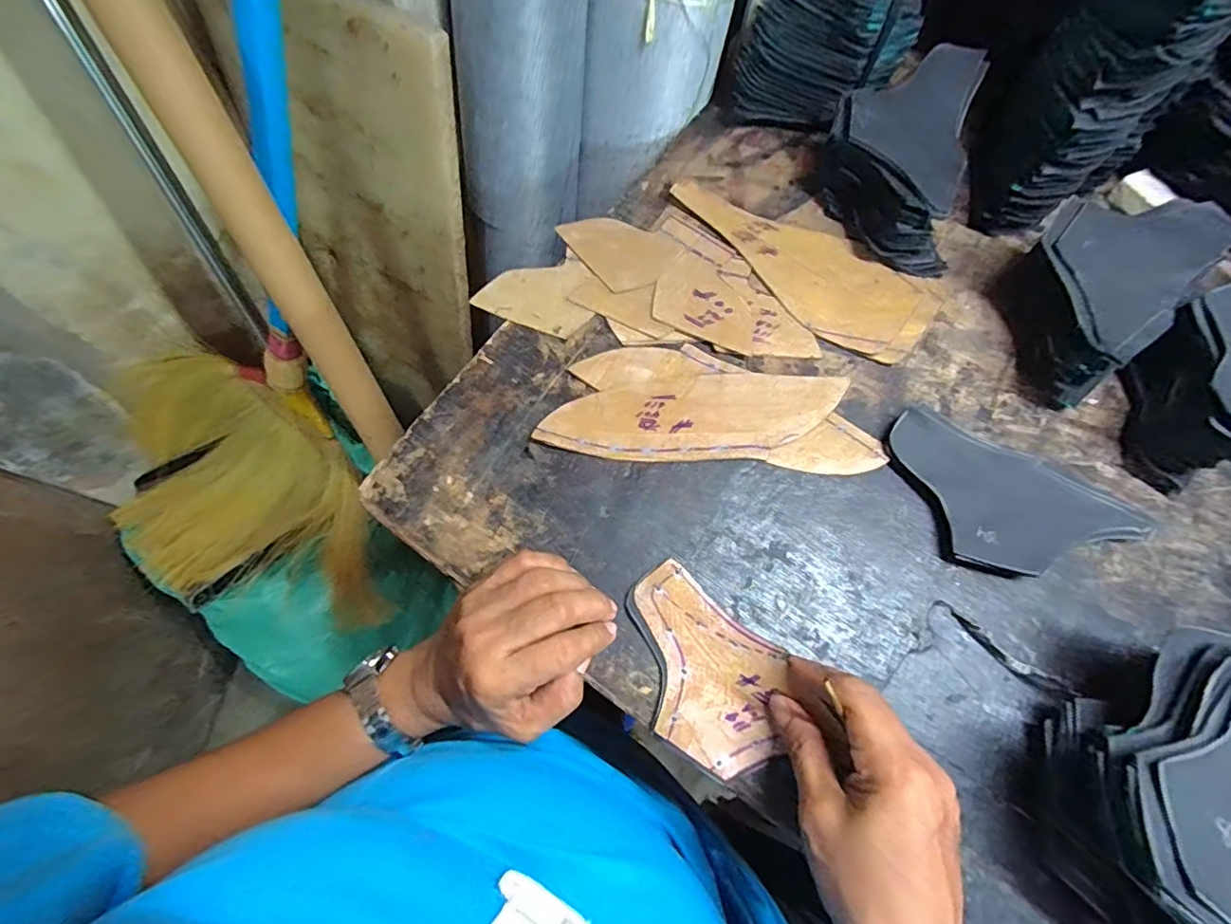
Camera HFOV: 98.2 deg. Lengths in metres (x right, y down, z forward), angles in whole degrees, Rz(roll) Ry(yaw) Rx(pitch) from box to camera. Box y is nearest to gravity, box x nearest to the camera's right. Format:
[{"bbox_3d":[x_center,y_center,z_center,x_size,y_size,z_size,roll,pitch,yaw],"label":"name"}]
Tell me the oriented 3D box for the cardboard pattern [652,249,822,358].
[{"bbox_3d":[0.089,-0.109,0.393,0.123,0.004,0.065,29,72,11],"label":"cardboard pattern"}]

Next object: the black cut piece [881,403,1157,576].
[{"bbox_3d":[0.239,0.029,0.335,0.147,0.016,0.083,29,72,11],"label":"black cut piece"}]

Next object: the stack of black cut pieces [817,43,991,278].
[{"bbox_3d":[0.209,-0.225,0.400,0.096,0.074,0.140,8,69,4],"label":"stack of black cut pieces"}]

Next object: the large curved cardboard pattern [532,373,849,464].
[{"bbox_3d":[0.054,-0.030,0.363,0.203,0.006,0.061,-6,70,-2],"label":"large curved cardboard pattern"}]

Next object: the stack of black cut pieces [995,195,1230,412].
[{"bbox_3d":[0.323,-0.119,0.365,0.150,0.061,0.091,-42,74,-14],"label":"stack of black cut pieces"}]

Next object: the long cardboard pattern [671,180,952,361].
[{"bbox_3d":[0.141,-0.157,0.408,0.211,0.010,0.079,43,75,15],"label":"long cardboard pattern"}]

